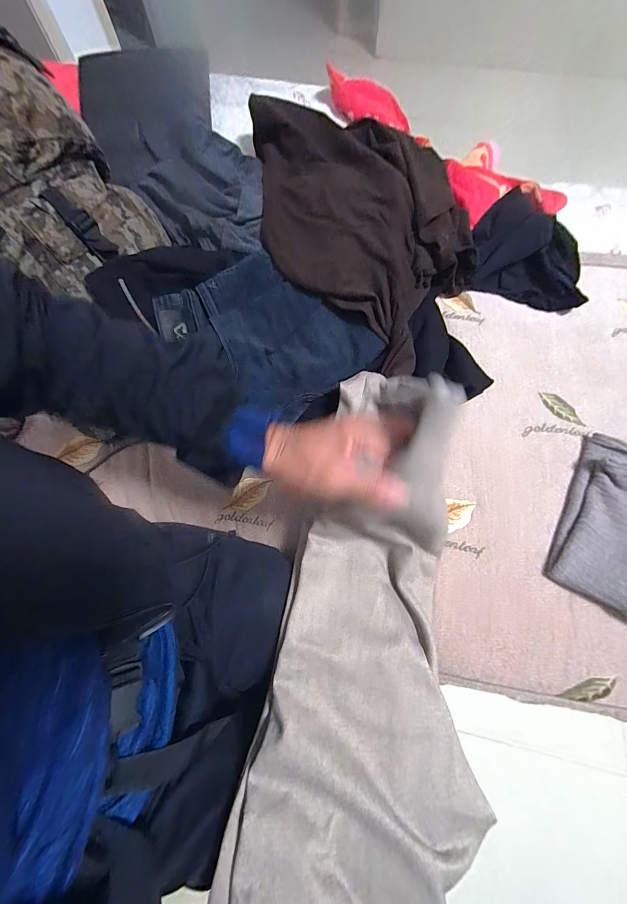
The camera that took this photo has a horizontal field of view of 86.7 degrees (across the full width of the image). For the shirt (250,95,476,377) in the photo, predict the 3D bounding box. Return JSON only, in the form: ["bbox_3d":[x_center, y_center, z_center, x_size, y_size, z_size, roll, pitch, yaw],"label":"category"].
[{"bbox_3d":[0.078,-0.428,0.602,0.369,0.111,0.485,-42,73,-13],"label":"shirt"}]

